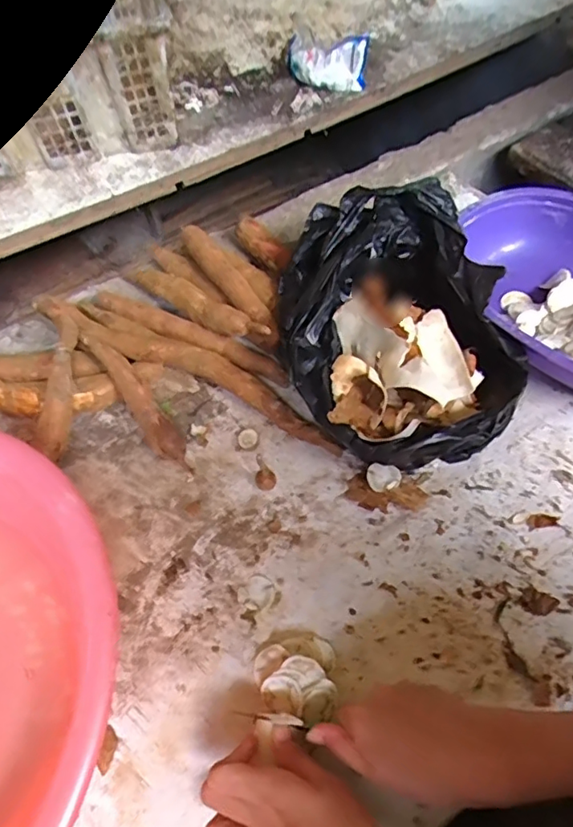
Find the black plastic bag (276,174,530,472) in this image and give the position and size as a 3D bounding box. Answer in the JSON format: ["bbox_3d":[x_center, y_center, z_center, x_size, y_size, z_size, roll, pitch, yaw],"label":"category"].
[{"bbox_3d":[0.103,-0.084,0.548,0.211,0.099,0.280,-10,56,-2],"label":"black plastic bag"}]

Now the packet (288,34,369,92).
[{"bbox_3d":[0.059,-0.521,0.841,0.121,0.069,0.044,10,60,11],"label":"packet"}]

